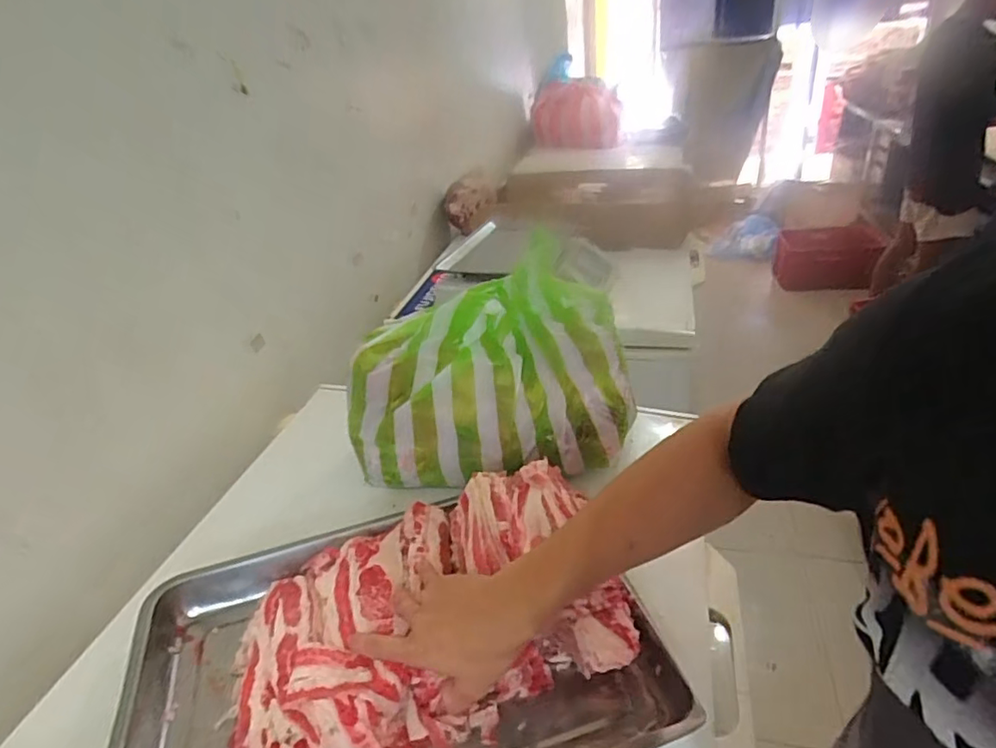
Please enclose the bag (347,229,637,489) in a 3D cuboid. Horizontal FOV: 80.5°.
[{"bbox_3d":[-0.018,0.017,0.816,0.379,0.239,0.253,-10,32,-4],"label":"bag"}]

